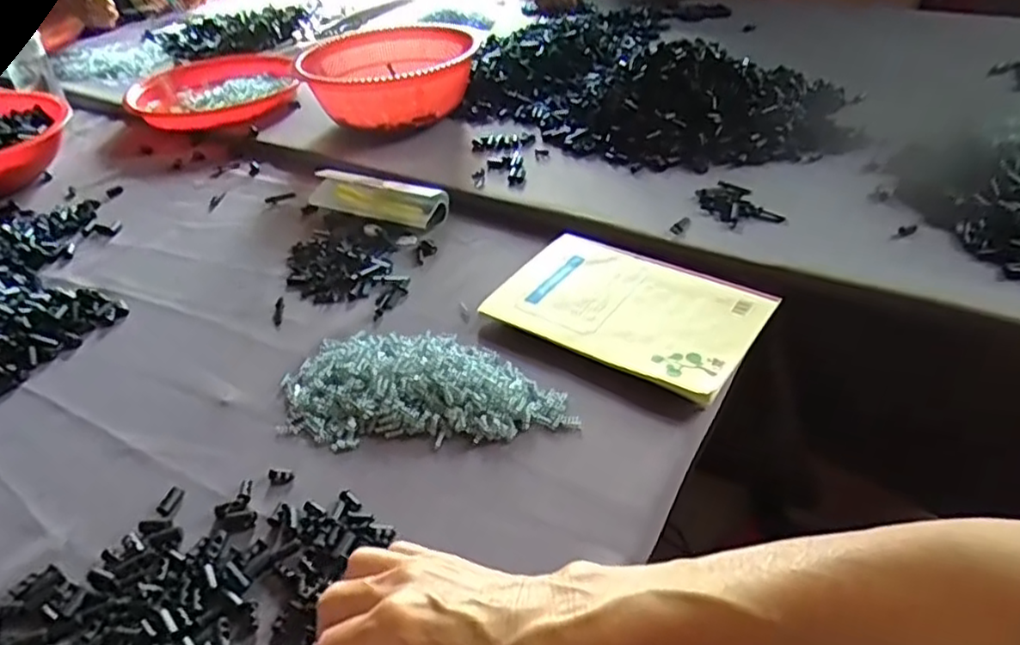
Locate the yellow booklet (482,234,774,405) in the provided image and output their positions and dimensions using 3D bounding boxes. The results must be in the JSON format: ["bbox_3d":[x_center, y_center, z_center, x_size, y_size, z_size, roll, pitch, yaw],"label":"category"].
[{"bbox_3d":[0.096,-0.018,0.551,0.202,0.007,0.138,22,47,31],"label":"yellow booklet"}]

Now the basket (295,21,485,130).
[{"bbox_3d":[-0.160,-0.315,0.884,0.208,0.080,0.176,13,43,22],"label":"basket"}]

